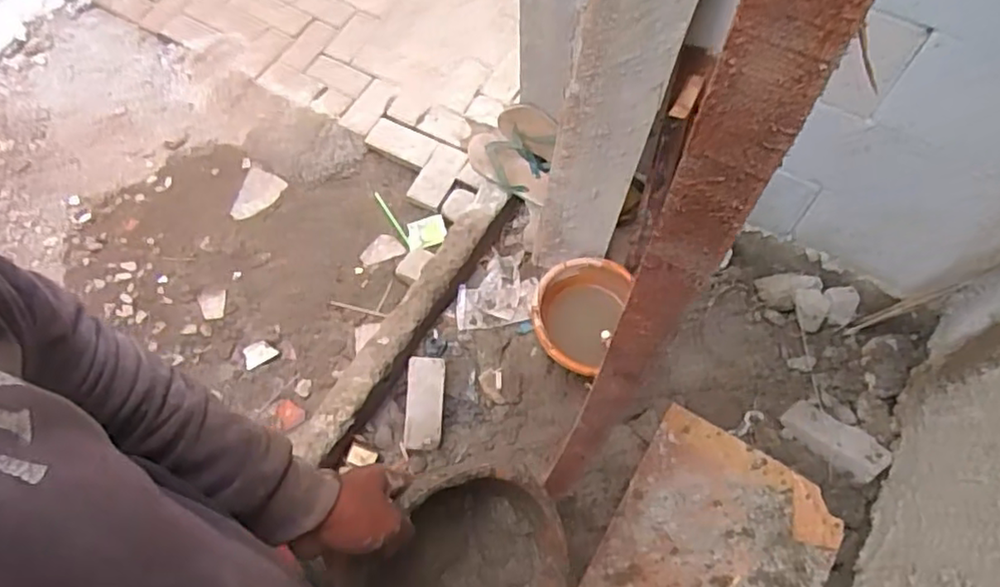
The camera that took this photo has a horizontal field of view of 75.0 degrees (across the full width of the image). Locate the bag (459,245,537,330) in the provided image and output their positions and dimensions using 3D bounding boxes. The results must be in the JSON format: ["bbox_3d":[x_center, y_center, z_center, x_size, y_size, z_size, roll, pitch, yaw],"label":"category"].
[{"bbox_3d":[-0.012,-0.018,1.603,0.188,0.035,0.212,-3,65,0],"label":"bag"}]

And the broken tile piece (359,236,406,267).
[{"bbox_3d":[-0.347,-0.128,1.890,0.128,0.018,0.081,-20,67,-2],"label":"broken tile piece"}]

